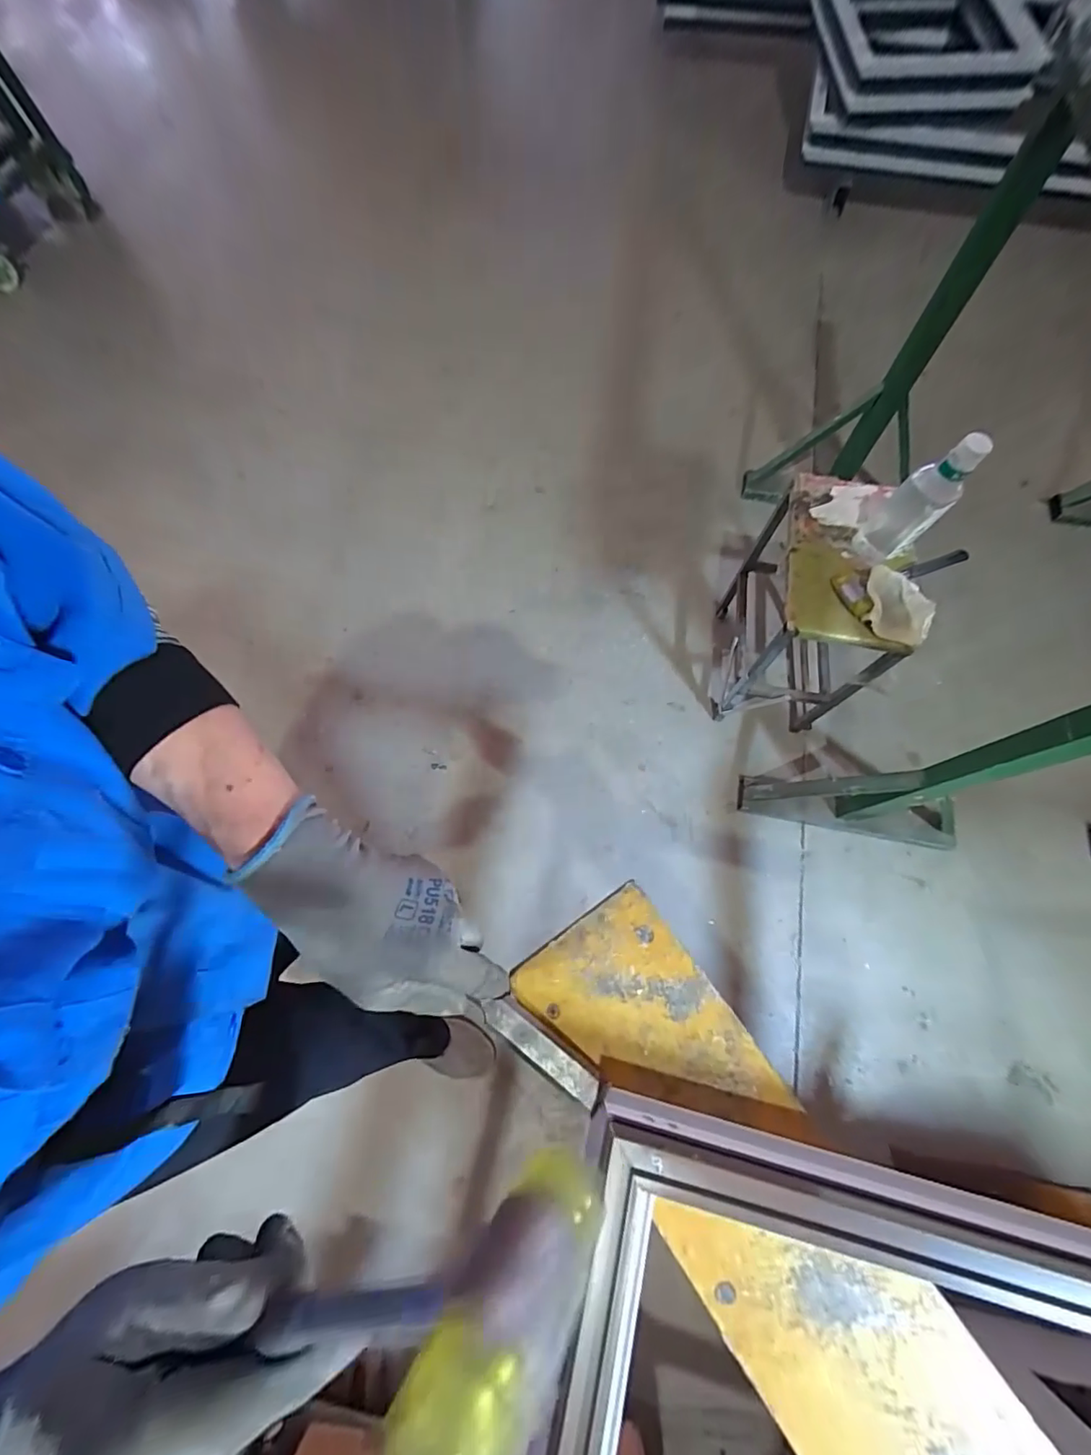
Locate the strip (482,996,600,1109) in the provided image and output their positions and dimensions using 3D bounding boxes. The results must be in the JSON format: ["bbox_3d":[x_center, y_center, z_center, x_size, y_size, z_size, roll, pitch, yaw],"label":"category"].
[{"bbox_3d":[-0.003,0.215,0.351,0.090,0.006,0.016,38,76,5],"label":"strip"}]

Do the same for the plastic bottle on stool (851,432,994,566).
[{"bbox_3d":[0.592,-0.361,0.839,0.082,0.245,0.077,39,76,13],"label":"plastic bottle on stool"}]

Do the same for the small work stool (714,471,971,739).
[{"bbox_3d":[0.579,-0.246,1.187,0.264,0.518,0.389,9,71,4],"label":"small work stool"}]

